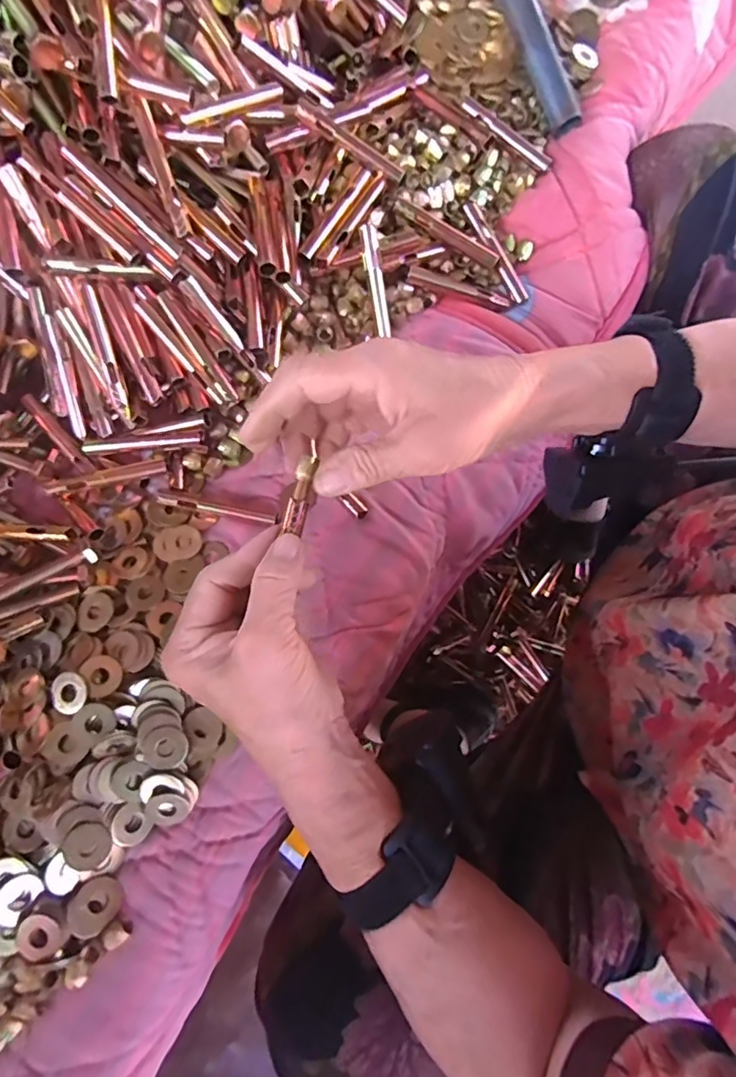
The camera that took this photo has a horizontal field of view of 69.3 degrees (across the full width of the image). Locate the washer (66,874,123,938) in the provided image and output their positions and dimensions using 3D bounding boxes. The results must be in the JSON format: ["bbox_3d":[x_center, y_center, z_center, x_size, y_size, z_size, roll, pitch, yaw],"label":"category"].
[{"bbox_3d":[-0.154,0.207,0.301,0.025,0.004,0.029,34,58,-3],"label":"washer"}]

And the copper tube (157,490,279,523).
[{"bbox_3d":[-0.104,-0.021,0.368,0.082,0.010,0.009,11,78,4],"label":"copper tube"}]

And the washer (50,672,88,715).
[{"bbox_3d":[-0.180,0.092,0.320,0.026,0.004,0.021,40,81,9],"label":"washer"}]

